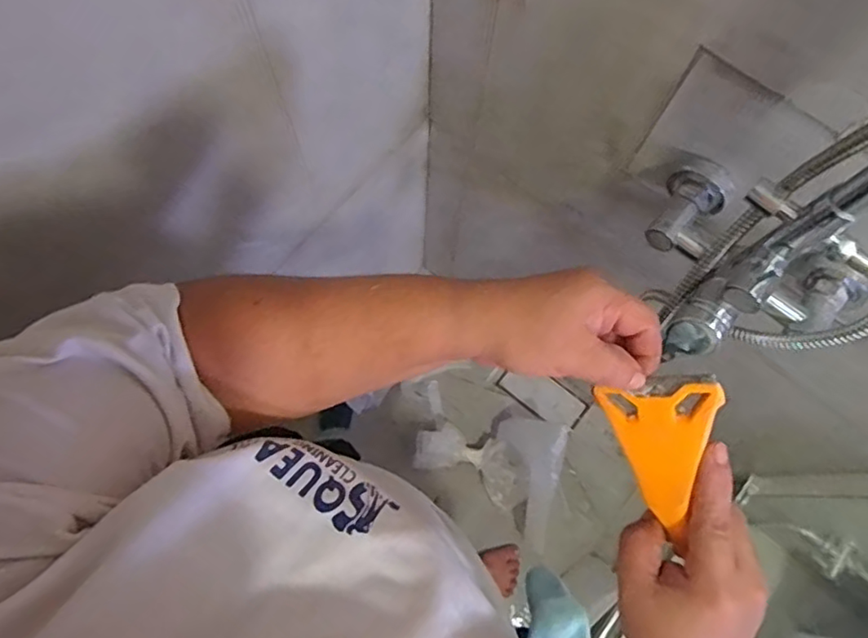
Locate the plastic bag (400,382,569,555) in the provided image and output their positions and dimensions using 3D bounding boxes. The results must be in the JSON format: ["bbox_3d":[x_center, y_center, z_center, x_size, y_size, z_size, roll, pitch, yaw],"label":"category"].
[{"bbox_3d":[0.094,0.244,1.173,0.370,0.173,0.220,33,76,8],"label":"plastic bag"}]

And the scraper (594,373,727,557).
[{"bbox_3d":[0.123,0.065,0.287,0.056,0.007,0.077,-29,77,32],"label":"scraper"}]

